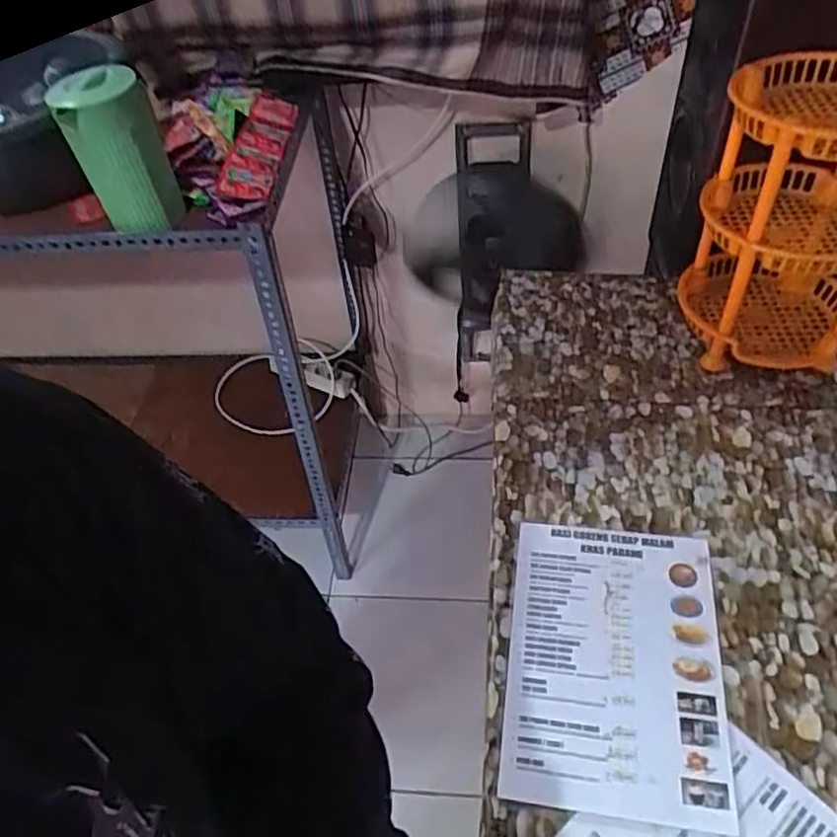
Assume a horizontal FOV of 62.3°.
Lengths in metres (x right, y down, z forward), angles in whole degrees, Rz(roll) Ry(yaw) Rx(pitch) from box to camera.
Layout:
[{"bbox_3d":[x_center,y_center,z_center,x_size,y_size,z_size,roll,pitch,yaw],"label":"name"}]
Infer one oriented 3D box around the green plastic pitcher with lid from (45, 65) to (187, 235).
[{"bbox_3d":[-0.382,-0.342,0.894,0.111,0.206,0.086,-24,52,-14],"label":"green plastic pitcher with lid"}]

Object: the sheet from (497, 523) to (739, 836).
[{"bbox_3d":[0.201,0.247,0.716,0.207,0.006,0.294,3,51,11],"label":"sheet"}]

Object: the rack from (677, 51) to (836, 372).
[{"bbox_3d":[0.479,-0.252,0.890,0.210,0.338,0.245,13,53,17],"label":"rack"}]

